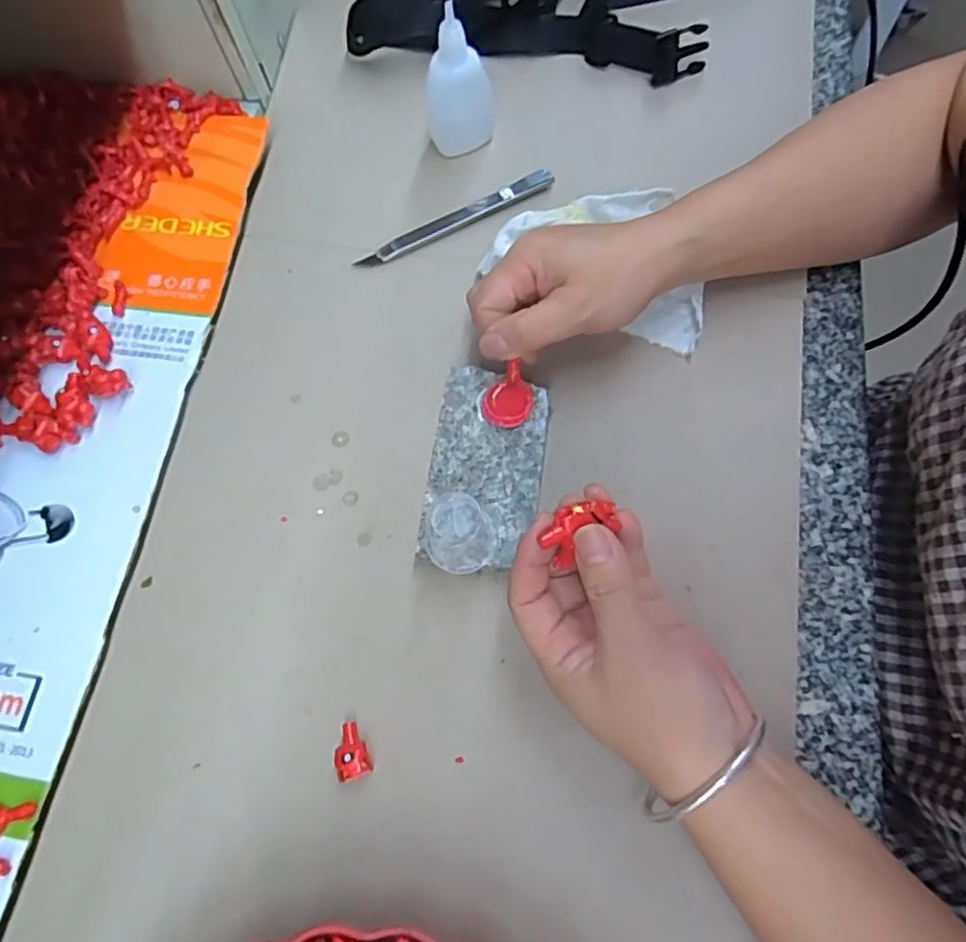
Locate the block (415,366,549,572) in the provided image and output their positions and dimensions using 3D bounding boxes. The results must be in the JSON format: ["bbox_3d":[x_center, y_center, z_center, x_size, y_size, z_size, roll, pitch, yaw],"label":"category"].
[{"bbox_3d":[0.002,-0.001,0.369,0.059,0.029,0.110,9,73,3],"label":"block"}]

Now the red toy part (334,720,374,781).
[{"bbox_3d":[-0.065,0.138,0.323,0.015,0.010,0.025,-19,73,-6],"label":"red toy part"}]

